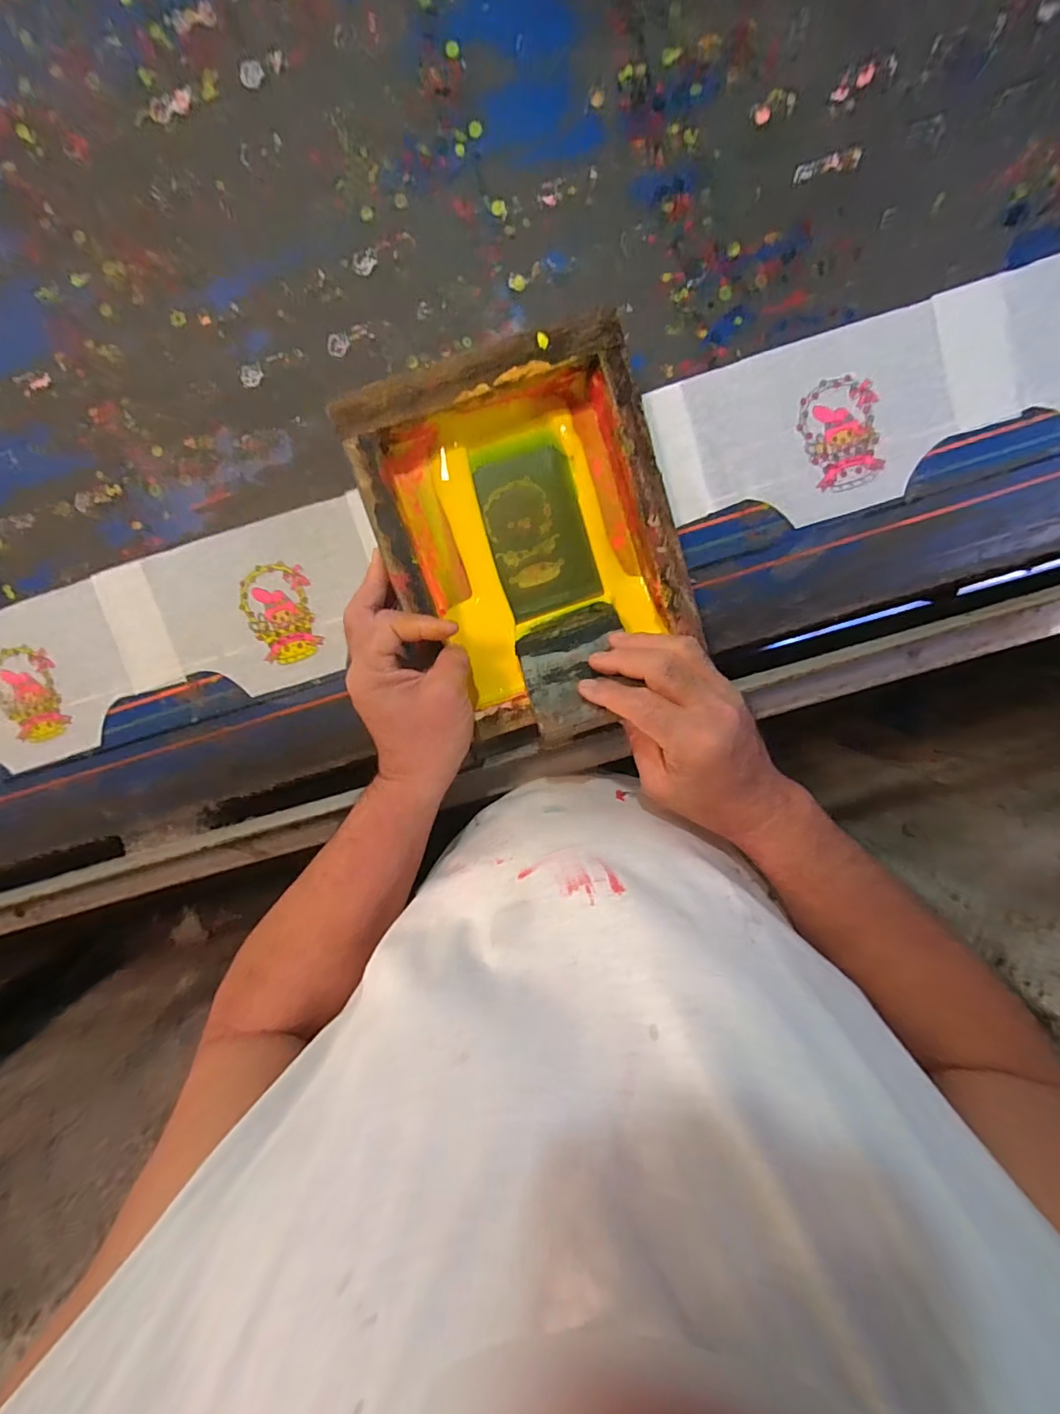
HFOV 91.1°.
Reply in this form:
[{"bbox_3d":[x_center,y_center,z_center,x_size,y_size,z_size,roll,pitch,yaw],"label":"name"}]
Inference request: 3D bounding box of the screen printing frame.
[{"bbox_3d":[0.001,-0.130,0.410,0.215,0.063,0.266,-17,95,4],"label":"screen printing frame"}]

